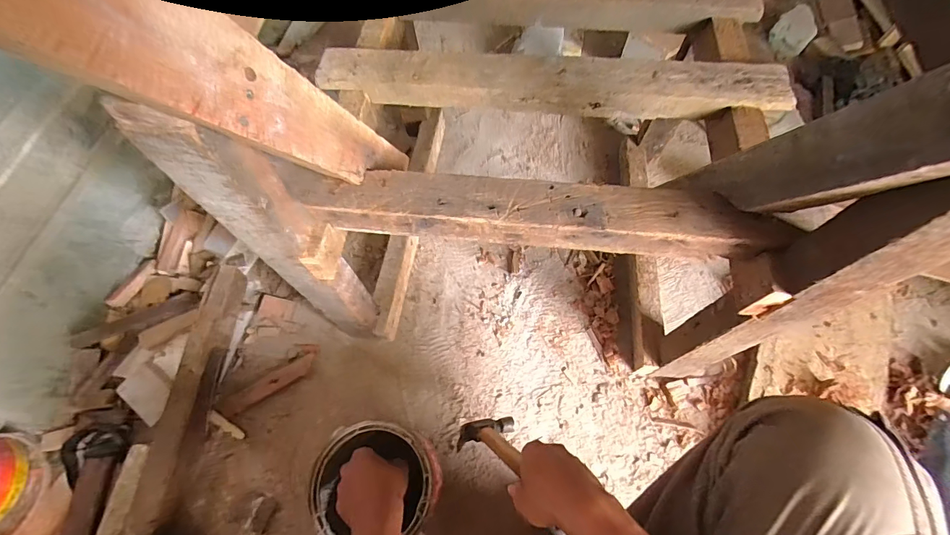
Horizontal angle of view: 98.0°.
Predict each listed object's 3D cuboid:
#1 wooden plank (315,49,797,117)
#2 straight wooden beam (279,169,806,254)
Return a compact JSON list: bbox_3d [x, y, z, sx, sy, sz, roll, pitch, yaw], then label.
[{"bbox_3d":[0.083,-0.231,0.513,0.564,0.042,0.072,7,64,3],"label":"wooden plank"},{"bbox_3d":[0.057,-0.063,0.435,0.492,0.034,0.066,5,64,2],"label":"straight wooden beam"}]

